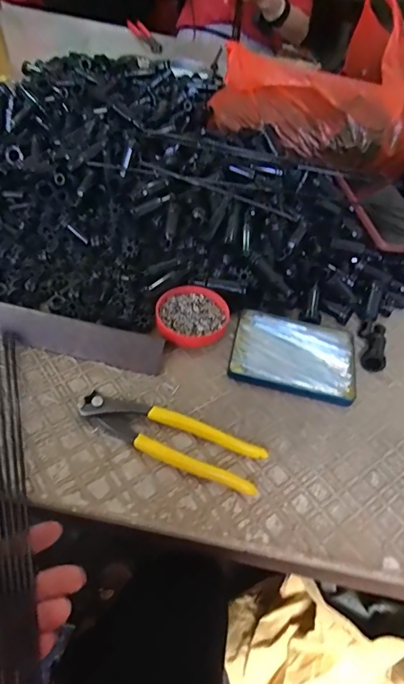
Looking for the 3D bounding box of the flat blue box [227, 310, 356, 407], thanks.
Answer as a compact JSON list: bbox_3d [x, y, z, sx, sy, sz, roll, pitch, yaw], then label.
[{"bbox_3d":[0.097,0.011,0.466,0.127,0.011,0.100,15,48,3],"label":"flat blue box"}]

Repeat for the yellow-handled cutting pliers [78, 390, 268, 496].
[{"bbox_3d":[-0.027,0.083,0.383,0.161,0.020,0.044,20,49,8],"label":"yellow-handled cutting pliers"}]

